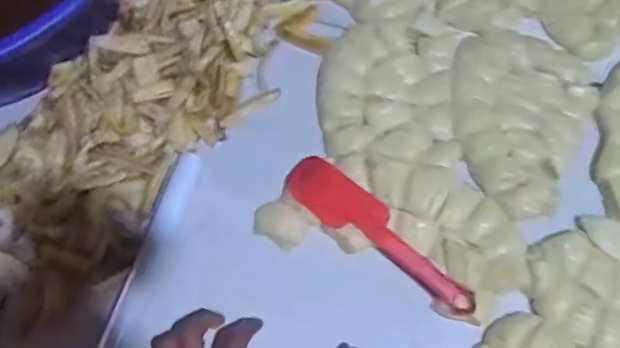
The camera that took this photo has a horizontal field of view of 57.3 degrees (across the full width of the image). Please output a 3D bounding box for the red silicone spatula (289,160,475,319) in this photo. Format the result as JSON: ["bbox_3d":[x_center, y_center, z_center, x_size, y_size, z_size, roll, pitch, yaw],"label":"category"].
[{"bbox_3d":[0.066,0.054,0.513,0.194,0.023,0.042,35,74,10],"label":"red silicone spatula"}]

